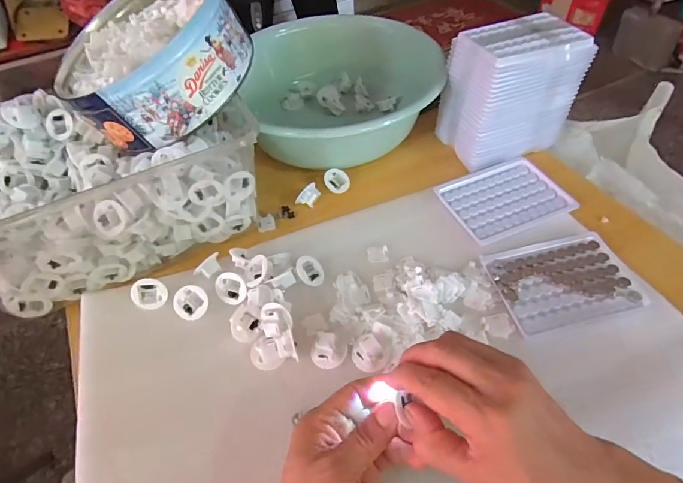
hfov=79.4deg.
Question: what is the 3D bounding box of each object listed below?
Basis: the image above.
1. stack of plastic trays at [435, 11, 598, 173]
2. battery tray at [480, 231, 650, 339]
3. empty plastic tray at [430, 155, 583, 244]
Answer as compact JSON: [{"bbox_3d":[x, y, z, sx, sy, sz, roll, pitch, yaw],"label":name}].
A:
[{"bbox_3d":[0.205,-0.185,0.506,0.135,0.131,0.095,-17,52,-9],"label":"stack of plastic trays"},{"bbox_3d":[0.212,0.037,0.398,0.127,0.008,0.092,-13,51,-6],"label":"battery tray"},{"bbox_3d":[0.186,-0.051,0.478,0.130,0.009,0.104,-21,52,-12],"label":"empty plastic tray"}]

